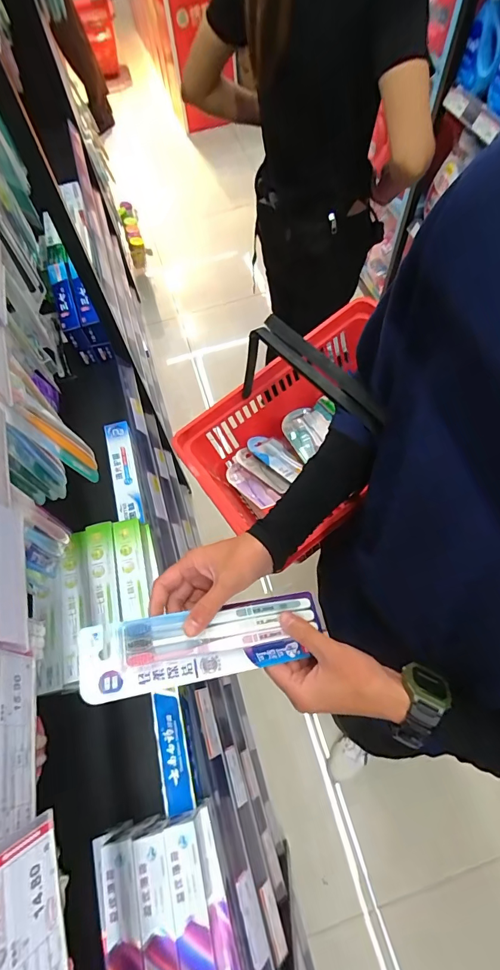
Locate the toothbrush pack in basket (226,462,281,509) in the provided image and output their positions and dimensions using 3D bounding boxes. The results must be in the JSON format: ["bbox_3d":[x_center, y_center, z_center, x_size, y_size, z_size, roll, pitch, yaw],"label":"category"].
[{"bbox_3d":[-0.002,0.000,0.732,0.037,0.024,0.123,-40,50,-14],"label":"toothbrush pack in basket"}]

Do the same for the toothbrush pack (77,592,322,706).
[{"bbox_3d":[-0.039,0.148,0.382,0.226,0.016,0.063,-6,64,-17],"label":"toothbrush pack"}]

